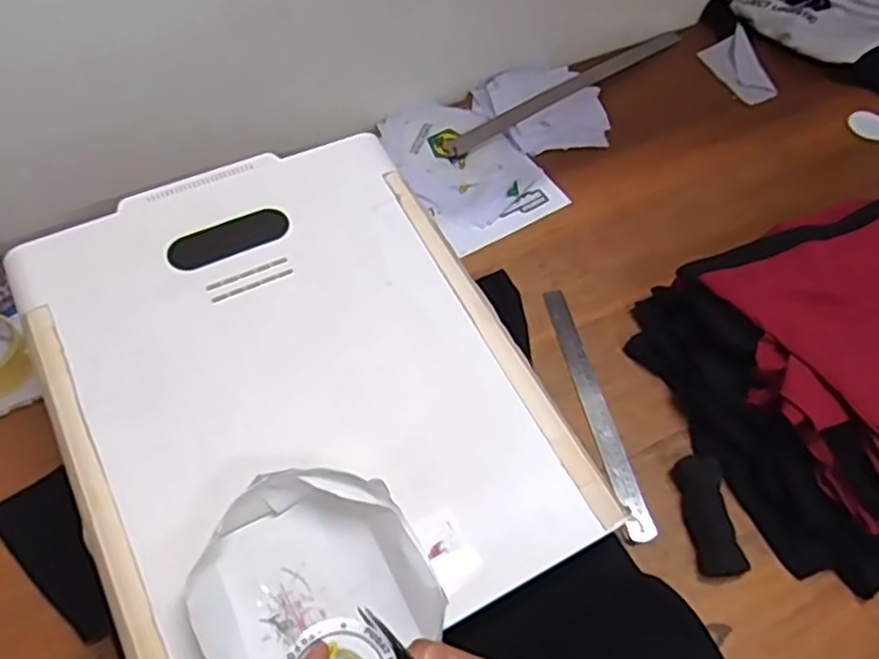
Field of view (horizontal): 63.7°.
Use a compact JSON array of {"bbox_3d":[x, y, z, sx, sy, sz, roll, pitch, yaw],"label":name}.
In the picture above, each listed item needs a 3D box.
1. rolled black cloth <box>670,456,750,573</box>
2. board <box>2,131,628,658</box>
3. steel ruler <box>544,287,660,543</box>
[{"bbox_3d":[0.291,0.199,0.767,0.046,0.028,0.126,-2,59,-6],"label":"rolled black cloth"},{"bbox_3d":[-0.133,0.040,0.643,0.395,0.027,0.498,-24,63,-18],"label":"board"},{"bbox_3d":[0.184,0.088,0.833,0.030,0.005,0.319,-10,60,-11],"label":"steel ruler"}]

